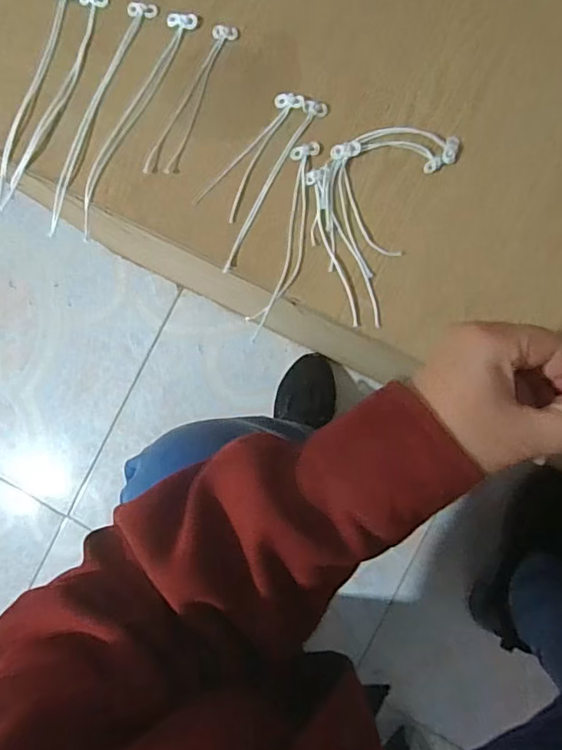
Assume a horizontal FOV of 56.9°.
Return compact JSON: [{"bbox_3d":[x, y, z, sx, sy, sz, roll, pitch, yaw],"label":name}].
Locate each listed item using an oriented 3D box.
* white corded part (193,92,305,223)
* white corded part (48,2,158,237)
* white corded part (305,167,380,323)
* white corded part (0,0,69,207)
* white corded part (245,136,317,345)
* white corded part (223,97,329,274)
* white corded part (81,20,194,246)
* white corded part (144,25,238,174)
[{"bbox_3d":[-0.024,-0.174,0.405,0.035,0.004,0.110,34,92,8],"label":"white corded part"},{"bbox_3d":[-0.155,-0.213,0.427,0.021,0.005,0.201,26,91,8],"label":"white corded part"},{"bbox_3d":[0.046,-0.096,0.391,0.023,0.004,0.126,-19,85,6],"label":"white corded part"},{"bbox_3d":[-0.214,-0.232,0.436,0.023,0.009,0.199,20,90,8],"label":"white corded part"},{"bbox_3d":[0.005,-0.102,0.398,0.030,0.004,0.155,15,89,8],"label":"white corded part"},{"bbox_3d":[-0.007,-0.146,0.402,0.015,0.006,0.147,30,91,8],"label":"white corded part"},{"bbox_3d":[-0.123,-0.205,0.421,0.029,0.004,0.193,30,91,8],"label":"white corded part"},{"bbox_3d":[-0.072,-0.219,0.414,0.024,0.006,0.130,28,91,8],"label":"white corded part"}]

